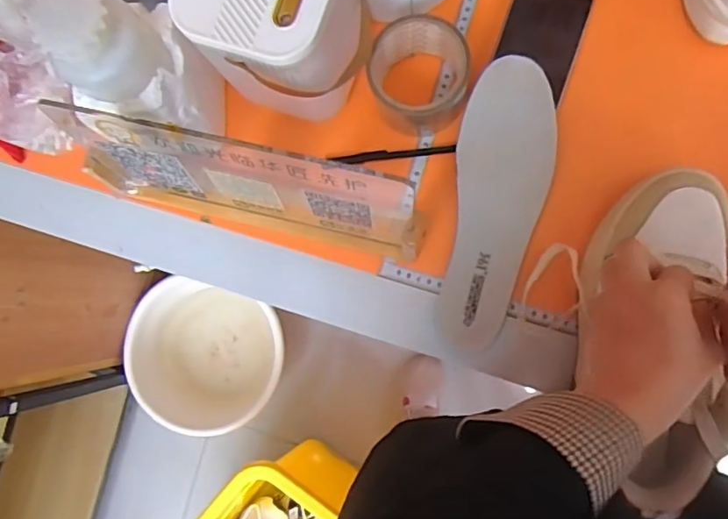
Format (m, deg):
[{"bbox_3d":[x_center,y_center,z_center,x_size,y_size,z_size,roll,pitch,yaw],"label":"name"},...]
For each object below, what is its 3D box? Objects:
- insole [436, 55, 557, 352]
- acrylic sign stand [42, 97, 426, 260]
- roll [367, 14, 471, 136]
[{"bbox_3d":[0.122,-0.047,0.502,0.083,0.016,0.253,6,93,7],"label":"insole"},{"bbox_3d":[-0.100,-0.073,0.470,0.300,0.138,0.070,13,87,8],"label":"acrylic sign stand"},{"bbox_3d":[0.051,-0.166,0.505,0.087,0.056,0.089,0,86,7],"label":"roll"}]

